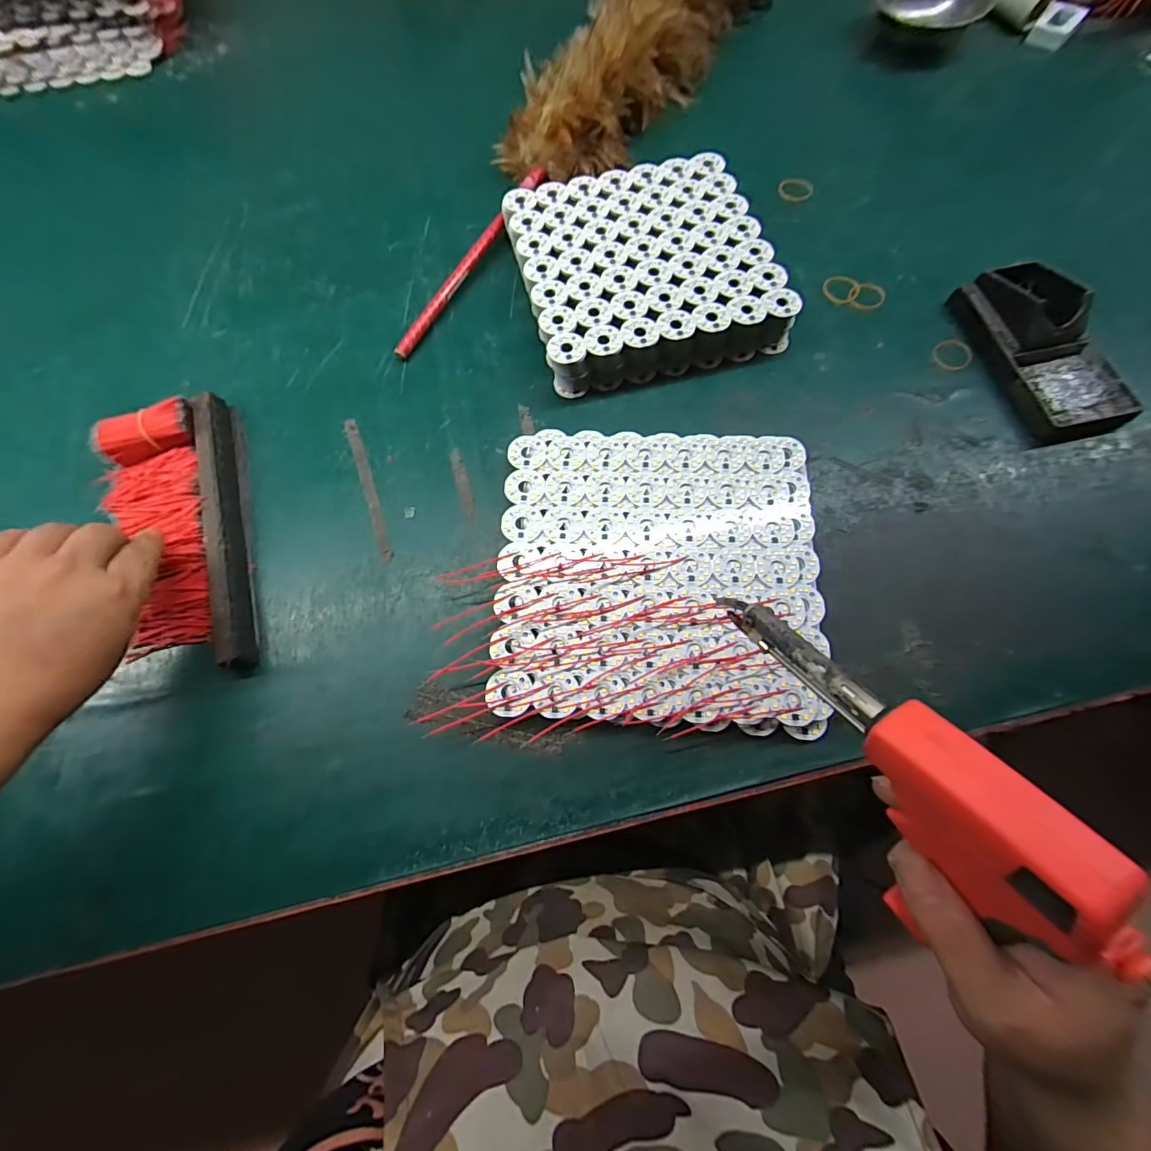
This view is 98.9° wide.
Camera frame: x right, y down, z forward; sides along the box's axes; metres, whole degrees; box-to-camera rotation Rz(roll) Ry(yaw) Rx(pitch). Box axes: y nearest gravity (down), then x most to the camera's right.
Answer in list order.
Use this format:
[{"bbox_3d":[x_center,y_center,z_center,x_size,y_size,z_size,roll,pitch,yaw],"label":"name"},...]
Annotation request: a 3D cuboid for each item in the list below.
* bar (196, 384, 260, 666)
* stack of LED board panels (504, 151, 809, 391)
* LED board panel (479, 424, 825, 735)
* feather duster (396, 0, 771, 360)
[{"bbox_3d":[-0.273,-0.042,0.382,0.020,0.024,0.240,-19,69,-6],"label":"bar"},{"bbox_3d":[0.061,-0.280,0.450,0.211,0.042,0.210,-13,69,-3],"label":"stack of LED board panels"},{"bbox_3d":[0.060,-0.006,0.359,0.224,0.019,0.218,2,69,3],"label":"LED board panel"},{"bbox_3d":[0.022,-0.511,0.515,0.116,0.091,0.724,29,72,13],"label":"feather duster"}]

